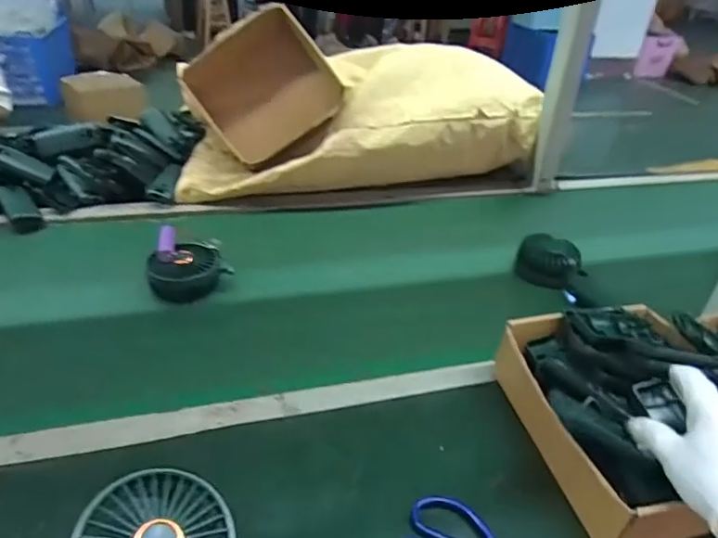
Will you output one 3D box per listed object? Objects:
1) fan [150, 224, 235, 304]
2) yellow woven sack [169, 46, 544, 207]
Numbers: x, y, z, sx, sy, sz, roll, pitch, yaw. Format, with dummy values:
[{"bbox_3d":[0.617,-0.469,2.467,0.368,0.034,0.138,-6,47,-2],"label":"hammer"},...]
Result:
[{"bbox_3d":[-0.218,-0.004,0.705,0.094,0.055,0.094,-1,34,-10],"label":"fan"},{"bbox_3d":[-0.003,-0.279,0.982,0.610,0.187,0.271,-6,35,-17],"label":"yellow woven sack"}]

